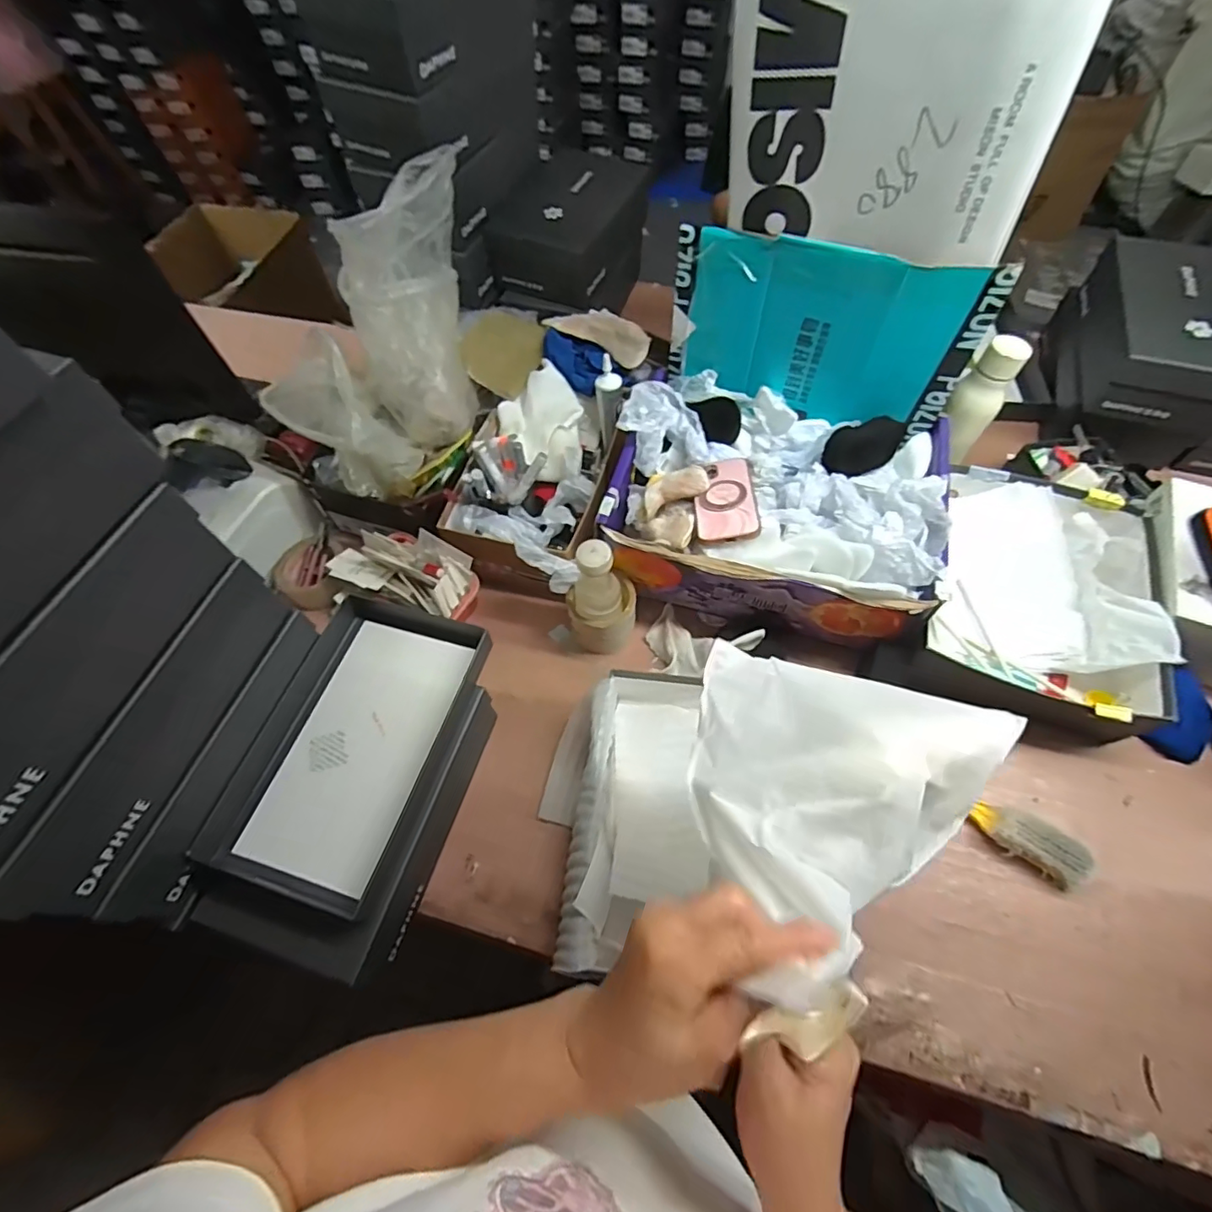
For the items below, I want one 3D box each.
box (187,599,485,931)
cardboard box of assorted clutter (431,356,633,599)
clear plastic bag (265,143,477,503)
[{"bbox_3d":[-0.267,0.142,0.596,0.188,0.049,0.309,14,63,10],"label":"box"},{"bbox_3d":[-0.092,-0.179,0.802,0.213,0.112,0.337,14,63,10],"label":"cardboard box of assorted clutter"},{"bbox_3d":[-0.273,-0.346,0.733,0.157,0.256,0.350,35,68,19],"label":"clear plastic bag"}]

